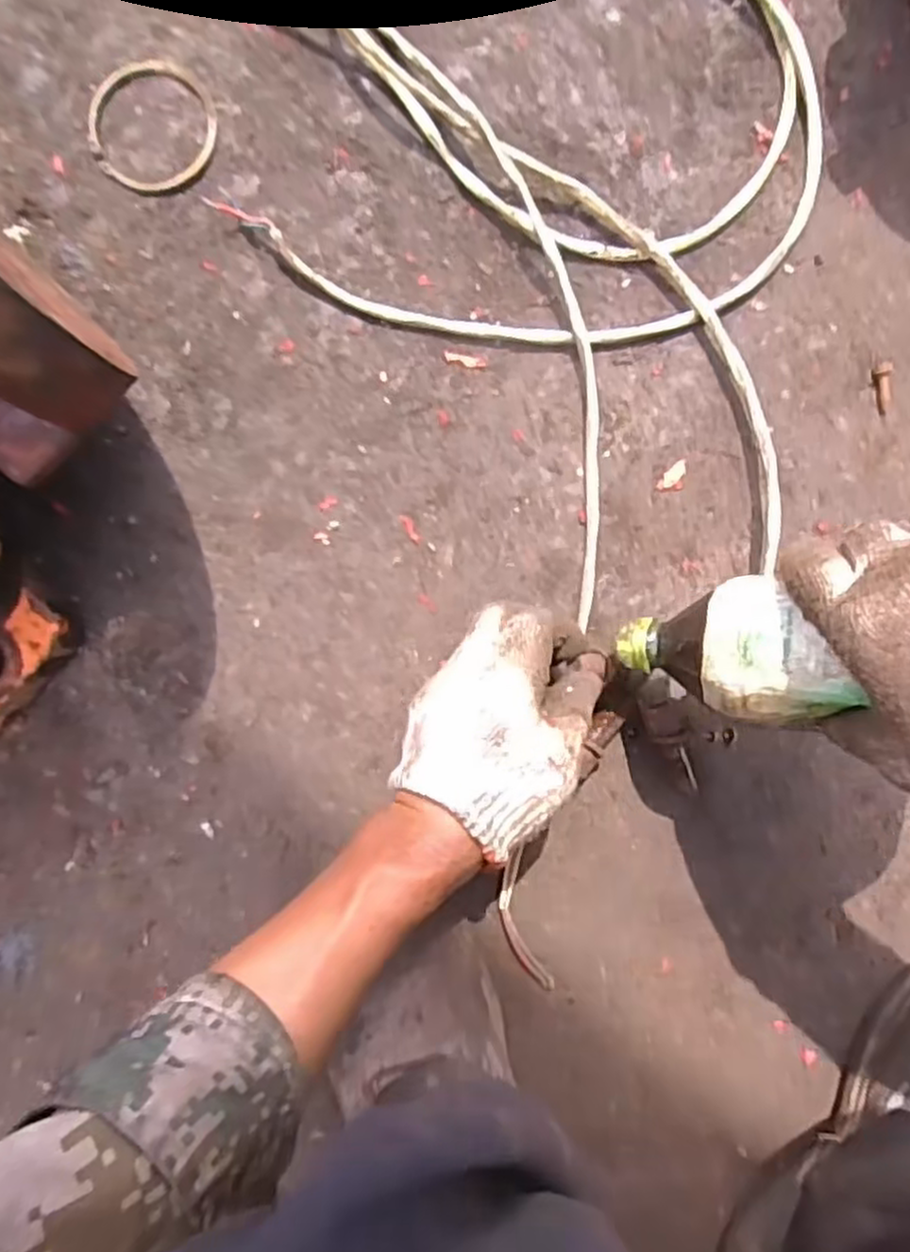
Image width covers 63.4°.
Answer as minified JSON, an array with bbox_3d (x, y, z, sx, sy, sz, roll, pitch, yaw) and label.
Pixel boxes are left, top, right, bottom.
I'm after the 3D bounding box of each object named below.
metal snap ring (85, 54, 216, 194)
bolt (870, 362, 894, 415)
[{"bbox_3d":[-0.193,-0.318,0.468,0.080,0.004,0.082,0,91,0],"label":"metal snap ring"},{"bbox_3d":[0.275,-0.152,0.474,0.011,0.007,0.031,-9,106,1],"label":"bolt"}]

